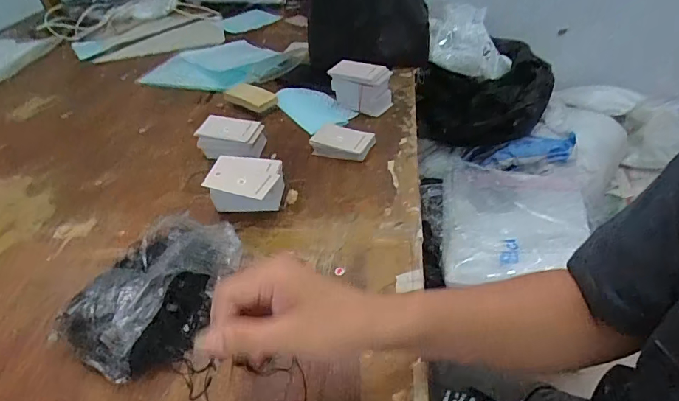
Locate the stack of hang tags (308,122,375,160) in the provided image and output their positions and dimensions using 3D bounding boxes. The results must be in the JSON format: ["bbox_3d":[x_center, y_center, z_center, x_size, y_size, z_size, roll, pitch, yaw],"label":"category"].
[{"bbox_3d":[0.006,-0.088,0.636,0.086,0.027,0.058,8,42,16],"label":"stack of hang tags"}]

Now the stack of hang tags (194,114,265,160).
[{"bbox_3d":[-0.157,-0.095,0.648,0.092,0.051,0.064,7,42,15],"label":"stack of hang tags"}]

